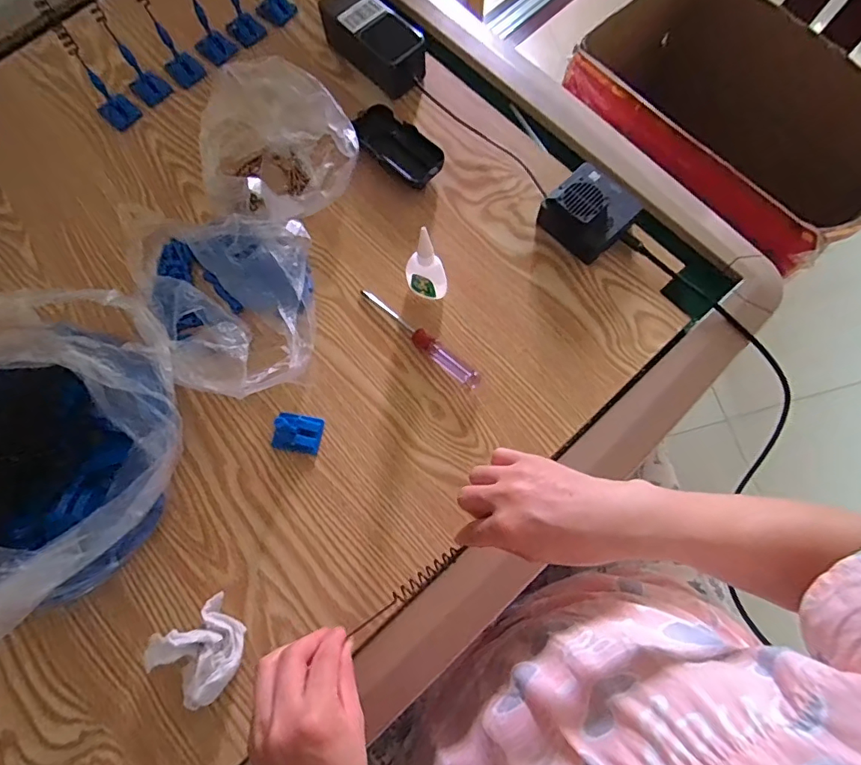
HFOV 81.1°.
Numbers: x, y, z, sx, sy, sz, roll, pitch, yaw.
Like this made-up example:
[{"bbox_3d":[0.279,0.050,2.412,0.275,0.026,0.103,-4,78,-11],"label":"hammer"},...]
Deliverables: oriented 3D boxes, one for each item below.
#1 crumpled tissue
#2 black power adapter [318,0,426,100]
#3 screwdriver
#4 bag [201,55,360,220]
[{"bbox_3d":[-0.190,0.224,0.407,0.073,0.040,0.064,-40,76,-9],"label":"crumpled tissue"},{"bbox_3d":[-0.063,-0.398,0.589,0.139,0.061,0.060,42,79,13],"label":"black power adapter"},{"bbox_3d":[-0.012,-0.045,0.494,0.148,0.014,0.018,39,78,12],"label":"screwdriver"},{"bbox_3d":[-0.170,-0.246,0.528,0.158,0.073,0.167,-35,75,-8],"label":"bag"}]

